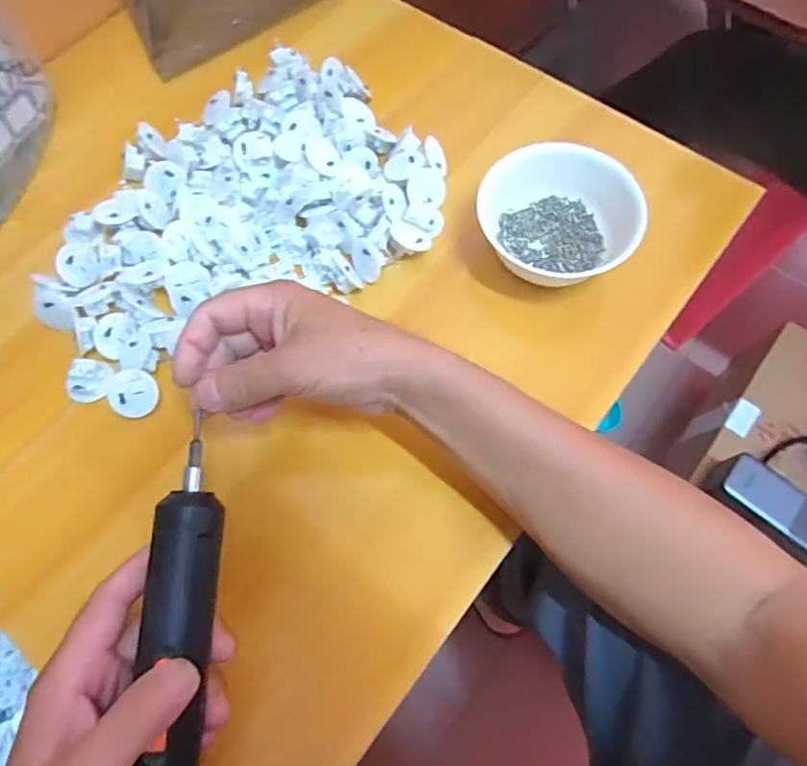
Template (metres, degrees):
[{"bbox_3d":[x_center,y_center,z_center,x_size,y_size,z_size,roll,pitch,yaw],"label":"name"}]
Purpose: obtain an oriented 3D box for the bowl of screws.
[{"bbox_3d":[0.115,-0.126,0.437,0.099,0.049,0.107,0,69,1],"label":"bowl of screws"}]

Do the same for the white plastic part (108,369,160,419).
[{"bbox_3d":[-0.187,0.007,0.404,0.032,0.007,0.032,0,69,1],"label":"white plastic part"}]

